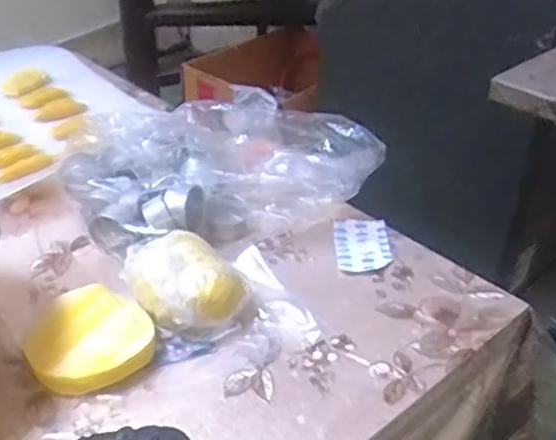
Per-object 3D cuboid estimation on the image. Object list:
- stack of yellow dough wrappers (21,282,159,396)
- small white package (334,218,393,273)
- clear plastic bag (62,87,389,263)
[{"bbox_3d":[-0.140,0.087,0.484,0.096,0.020,0.083,19,38,24],"label":"stack of yellow dough wrappers"},{"bbox_3d":[0.076,0.021,0.582,0.047,0.012,0.067,0,34,-2],"label":"small white package"},{"bbox_3d":[-0.065,-0.057,0.630,0.255,0.085,0.191,-12,36,-19],"label":"clear plastic bag"}]

